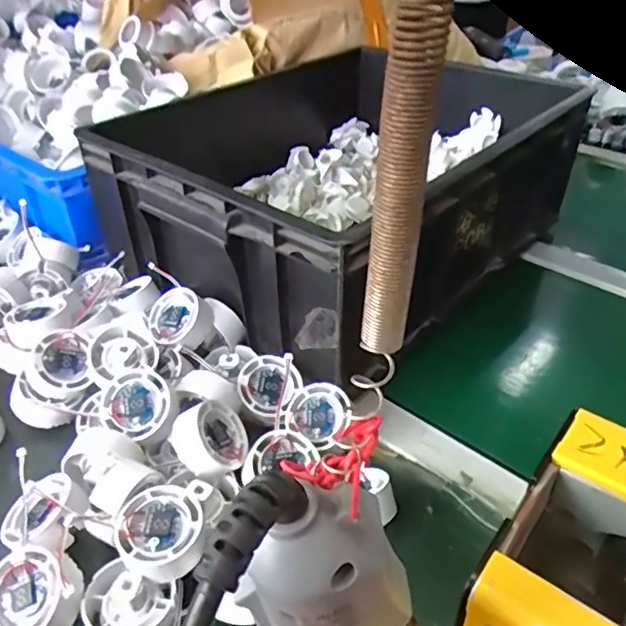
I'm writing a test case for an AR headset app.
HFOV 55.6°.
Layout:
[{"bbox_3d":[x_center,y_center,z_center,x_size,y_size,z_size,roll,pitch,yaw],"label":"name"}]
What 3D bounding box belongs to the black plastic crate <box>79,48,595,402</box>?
[{"bbox_3d":[0.033,-0.167,0.689,0.392,0.167,0.494,27,47,32],"label":"black plastic crate"}]

